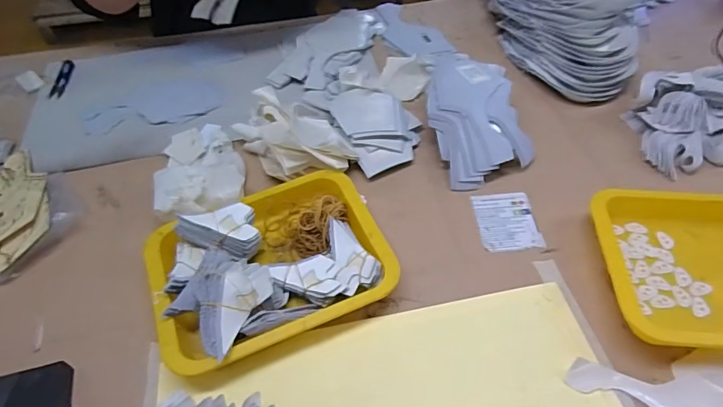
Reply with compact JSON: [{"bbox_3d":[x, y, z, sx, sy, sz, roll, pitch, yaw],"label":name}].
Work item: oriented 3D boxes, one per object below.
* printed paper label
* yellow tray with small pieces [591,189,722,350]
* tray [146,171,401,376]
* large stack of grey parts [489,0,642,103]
[{"bbox_3d":[0.184,0.021,0.601,0.075,0.004,0.085,-6,50,-2],"label":"printed paper label"},{"bbox_3d":[0.394,0.070,0.522,0.258,0.046,0.194,4,51,6],"label":"yellow tray with small pieces"},{"bbox_3d":[-0.105,0.062,0.535,0.256,0.069,0.197,-22,53,-15],"label":"tray"},{"bbox_3d":[0.351,-0.326,0.808,0.210,0.097,0.346,-6,51,-1],"label":"large stack of grey parts"}]

